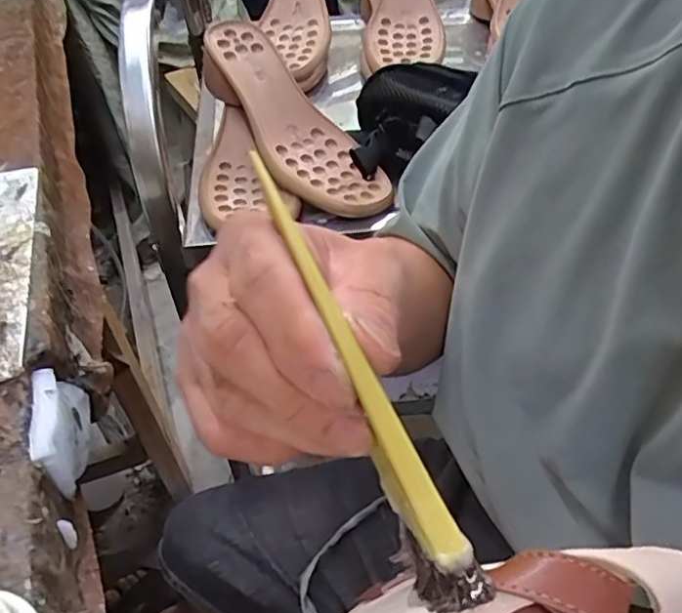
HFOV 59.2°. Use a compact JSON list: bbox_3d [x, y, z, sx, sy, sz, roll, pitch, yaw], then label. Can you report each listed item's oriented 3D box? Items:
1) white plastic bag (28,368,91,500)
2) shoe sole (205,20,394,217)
[{"bbox_3d":[-0.221,0.096,0.478,0.019,0.077,0.087,-13,49,-9],"label":"white plastic bag"},{"bbox_3d":[-0.046,-0.176,0.564,0.085,0.025,0.236,-29,77,-22],"label":"shoe sole"}]

